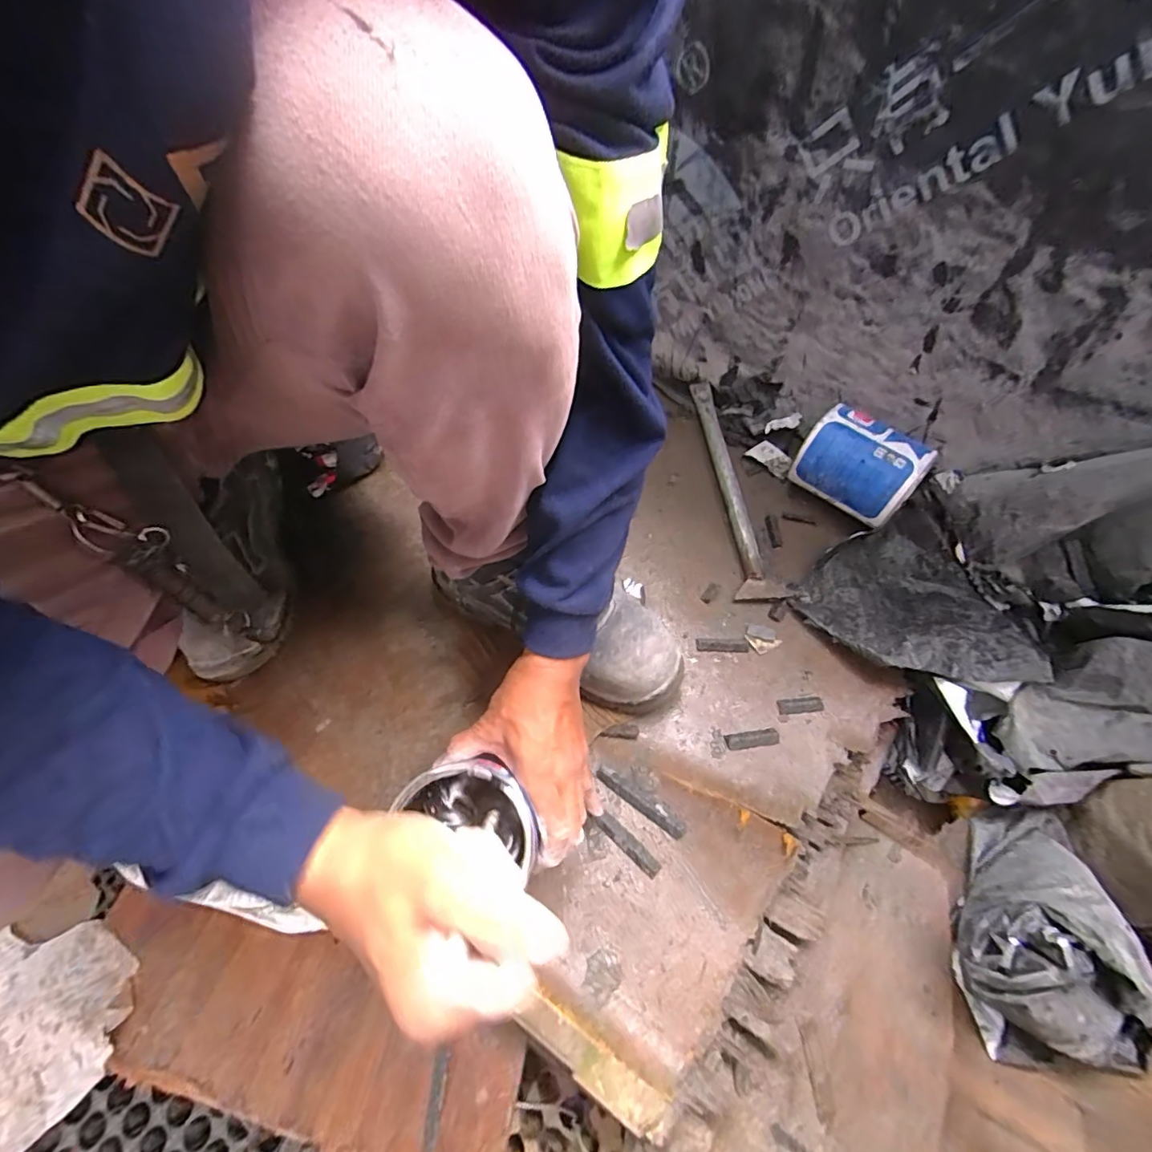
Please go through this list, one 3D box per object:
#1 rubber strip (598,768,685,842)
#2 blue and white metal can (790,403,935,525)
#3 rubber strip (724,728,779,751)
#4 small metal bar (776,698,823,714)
[{"bbox_3d":[0.058,0.205,0.473,0.091,0.006,0.016,33,67,21],"label":"rubber strip"},{"bbox_3d":[0.330,-0.125,0.611,0.084,0.100,0.124,-40,64,-18],"label":"blue and white metal can"},{"bbox_3d":[0.172,0.160,0.505,0.053,0.007,0.016,-10,59,-2],"label":"rubber strip"},{"bbox_3d":[0.225,0.131,0.521,0.043,0.004,0.015,-4,59,2],"label":"small metal bar"}]

